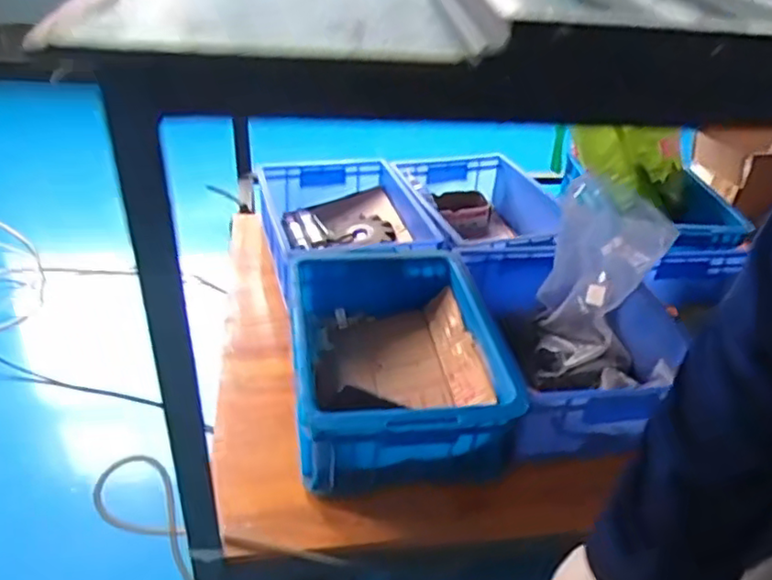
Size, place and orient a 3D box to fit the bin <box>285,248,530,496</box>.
[{"bbox_3d":[0.011,0.089,1.000,0.302,0.122,0.421,-2,35,-10],"label":"bin"}]

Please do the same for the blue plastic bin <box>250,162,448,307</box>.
[{"bbox_3d":[-0.082,-0.137,1.325,0.317,0.110,0.445,-6,36,-16],"label":"blue plastic bin"}]

